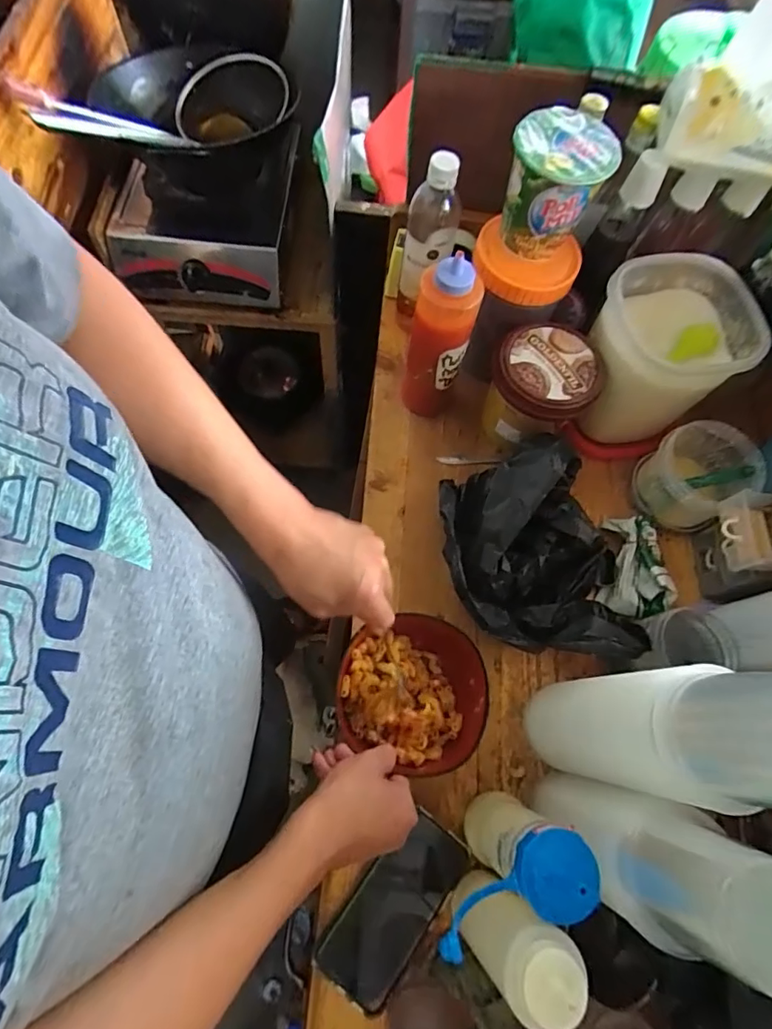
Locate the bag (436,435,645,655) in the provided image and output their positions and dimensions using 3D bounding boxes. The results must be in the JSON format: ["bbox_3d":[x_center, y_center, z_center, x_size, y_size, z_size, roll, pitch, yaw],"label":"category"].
[{"bbox_3d":[0.166,0.045,0.552,0.212,0.107,0.197,11,68,2],"label":"bag"}]

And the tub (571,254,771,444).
[{"bbox_3d":[0.333,-0.197,0.623,0.163,0.168,0.141,0,68,-3],"label":"tub"}]

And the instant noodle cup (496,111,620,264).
[{"bbox_3d":[0.176,-0.343,0.527,0.094,0.107,0.100,1,68,-2],"label":"instant noodle cup"}]

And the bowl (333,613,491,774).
[{"bbox_3d":[0.029,0.185,0.529,0.151,0.062,0.144,1,68,-2],"label":"bowl"}]

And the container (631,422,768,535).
[{"bbox_3d":[0.392,-0.041,0.630,0.110,0.099,0.107,1,68,-2],"label":"container"}]

